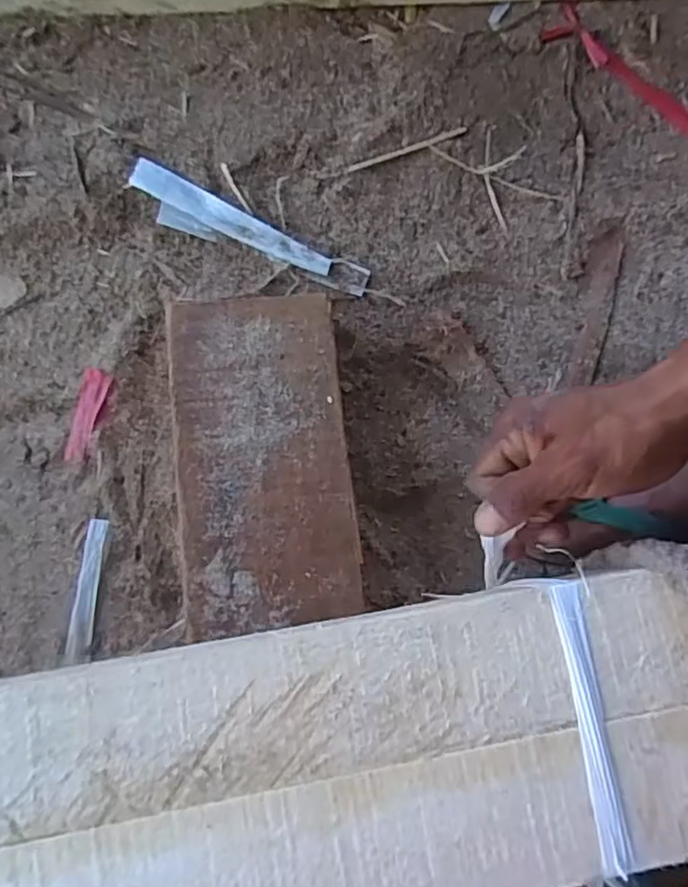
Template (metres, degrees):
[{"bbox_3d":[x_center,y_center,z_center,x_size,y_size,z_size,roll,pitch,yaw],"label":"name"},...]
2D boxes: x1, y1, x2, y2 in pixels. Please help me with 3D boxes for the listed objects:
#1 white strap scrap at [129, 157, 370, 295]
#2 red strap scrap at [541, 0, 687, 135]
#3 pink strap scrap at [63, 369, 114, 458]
[{"bbox_3d":[-0.081,-0.177,0.566,0.211,0.007,0.039,25,92,-4],"label":"white strap scrap"},{"bbox_3d":[0.276,-0.352,0.641,0.185,0.013,0.044,32,78,-9],"label":"red strap scrap"},{"bbox_3d":[-0.207,-0.023,0.533,0.022,0.005,0.074,19,93,5],"label":"pink strap scrap"}]

